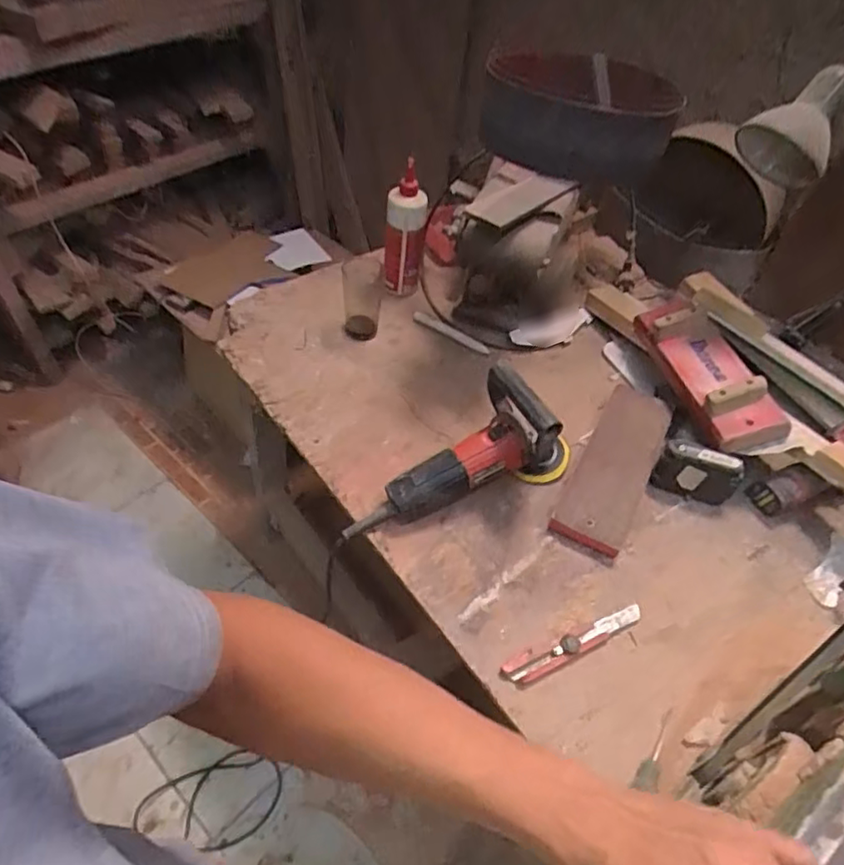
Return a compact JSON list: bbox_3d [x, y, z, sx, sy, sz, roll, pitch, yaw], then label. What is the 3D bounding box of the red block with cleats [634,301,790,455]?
[{"bbox_3d":[0.429,-0.093,0.936,0.110,0.072,0.293,-21,51,4],"label":"red block with cleats"}]

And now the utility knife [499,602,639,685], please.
[{"bbox_3d":[0.182,0.243,0.727,0.188,0.019,0.030,-18,54,-18],"label":"utility knife"}]

